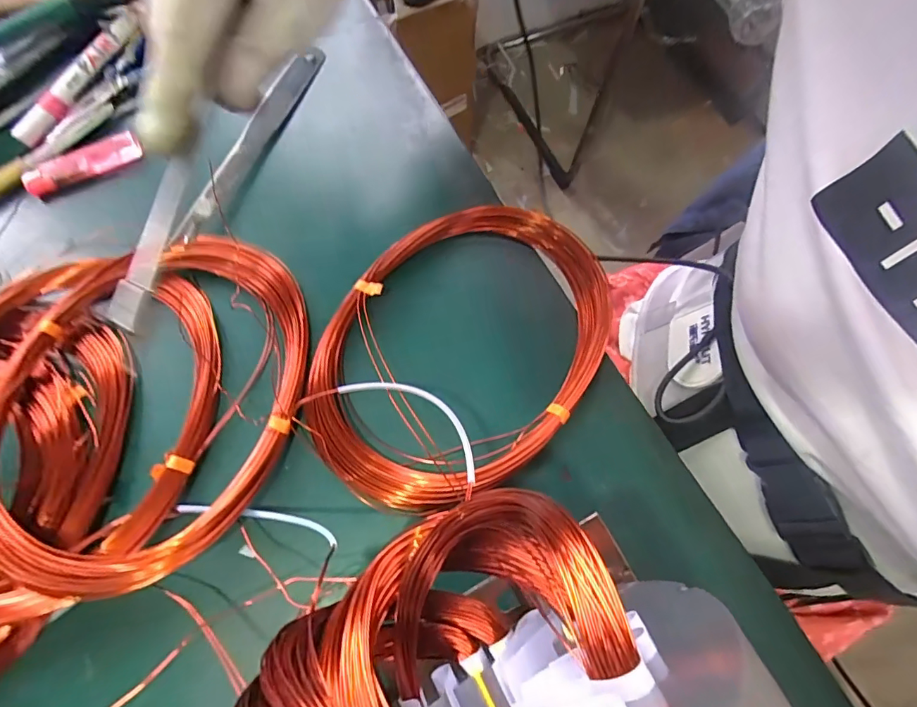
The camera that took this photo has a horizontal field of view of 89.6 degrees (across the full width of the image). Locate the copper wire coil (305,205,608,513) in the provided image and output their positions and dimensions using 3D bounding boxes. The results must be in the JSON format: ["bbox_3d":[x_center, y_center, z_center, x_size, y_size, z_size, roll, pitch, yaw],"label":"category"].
[{"bbox_3d":[0.001,-0.007,0.286,0.153,0.021,0.212,32,74,10],"label":"copper wire coil"}]

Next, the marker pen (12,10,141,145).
[{"bbox_3d":[-0.284,-0.209,0.346,0.012,0.017,0.128,29,73,9],"label":"marker pen"}]

